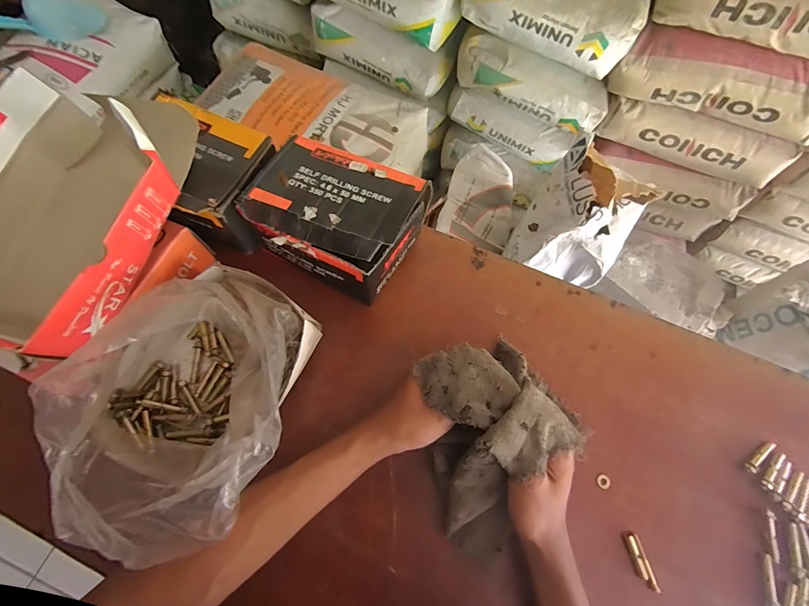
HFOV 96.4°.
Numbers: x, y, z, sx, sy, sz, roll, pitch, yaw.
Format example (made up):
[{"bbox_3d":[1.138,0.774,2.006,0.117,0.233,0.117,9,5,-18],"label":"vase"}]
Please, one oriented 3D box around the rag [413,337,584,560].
[{"bbox_3d":[0.082,0.119,0.351,0.176,0.095,0.162,-40,75,-15],"label":"rag"}]

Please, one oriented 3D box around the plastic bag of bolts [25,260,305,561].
[{"bbox_3d":[-0.183,0.079,0.333,0.194,0.147,0.217,38,73,12],"label":"plastic bag of bolts"}]

